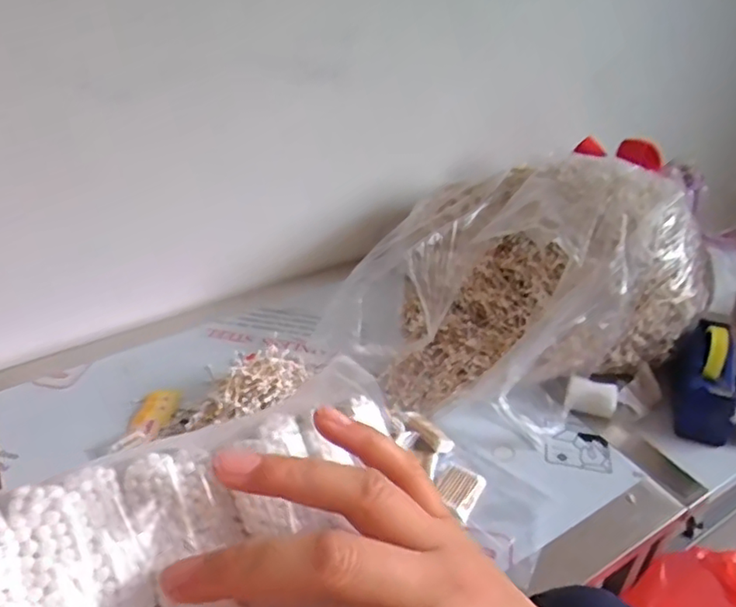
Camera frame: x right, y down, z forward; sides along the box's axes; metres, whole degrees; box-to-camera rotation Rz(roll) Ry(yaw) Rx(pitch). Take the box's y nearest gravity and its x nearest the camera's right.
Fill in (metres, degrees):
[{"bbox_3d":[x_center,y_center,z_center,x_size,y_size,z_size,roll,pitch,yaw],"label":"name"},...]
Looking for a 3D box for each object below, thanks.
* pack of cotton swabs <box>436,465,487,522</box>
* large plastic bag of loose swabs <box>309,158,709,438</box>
[{"bbox_3d":[0.120,0.249,0.805,0.056,0.014,0.067,23,40,28],"label":"pack of cotton swabs"},{"bbox_3d":[0.207,-0.058,1.017,0.552,0.239,0.483,-17,39,-25],"label":"large plastic bag of loose swabs"}]

